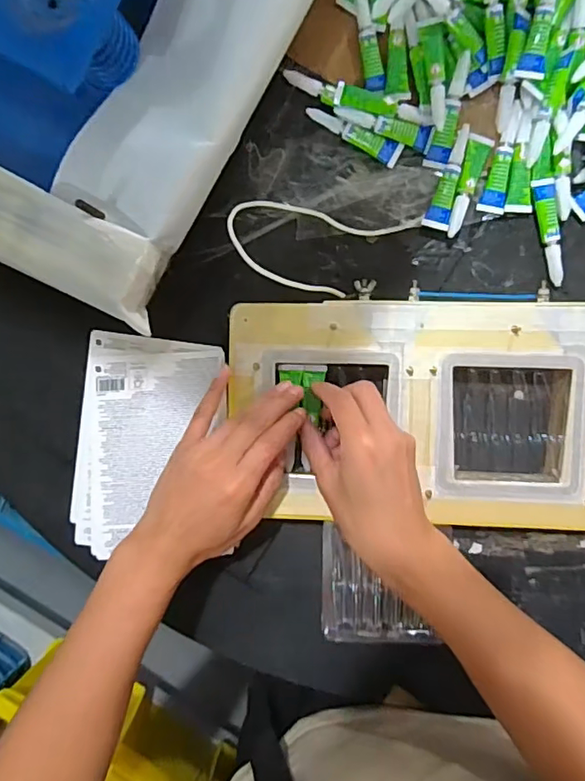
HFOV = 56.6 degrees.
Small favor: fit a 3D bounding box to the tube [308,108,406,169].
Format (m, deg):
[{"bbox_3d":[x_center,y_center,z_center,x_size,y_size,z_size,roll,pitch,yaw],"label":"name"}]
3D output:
[{"bbox_3d":[0.048,-0.204,0.436,0.081,0.010,0.018,24,93,3],"label":"tube"}]

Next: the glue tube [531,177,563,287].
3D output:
[{"bbox_3d":[0.204,-0.125,0.427,0.016,0.008,0.082,-12,91,4],"label":"glue tube"}]

